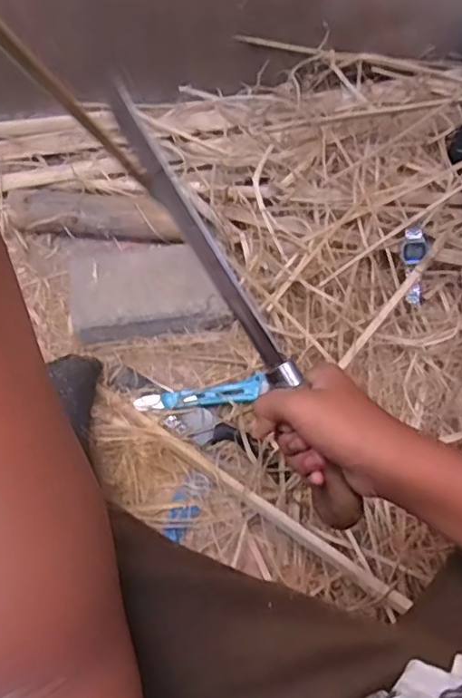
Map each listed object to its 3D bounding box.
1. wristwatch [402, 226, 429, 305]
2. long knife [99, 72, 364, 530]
[{"bbox_3d":[0.235,-0.107,0.749,0.030,0.018,0.096,-2,97,1],"label":"wristwatch"},{"bbox_3d":[0.000,-0.034,0.446,0.030,0.033,0.380,-29,89,-7],"label":"long knife"}]

